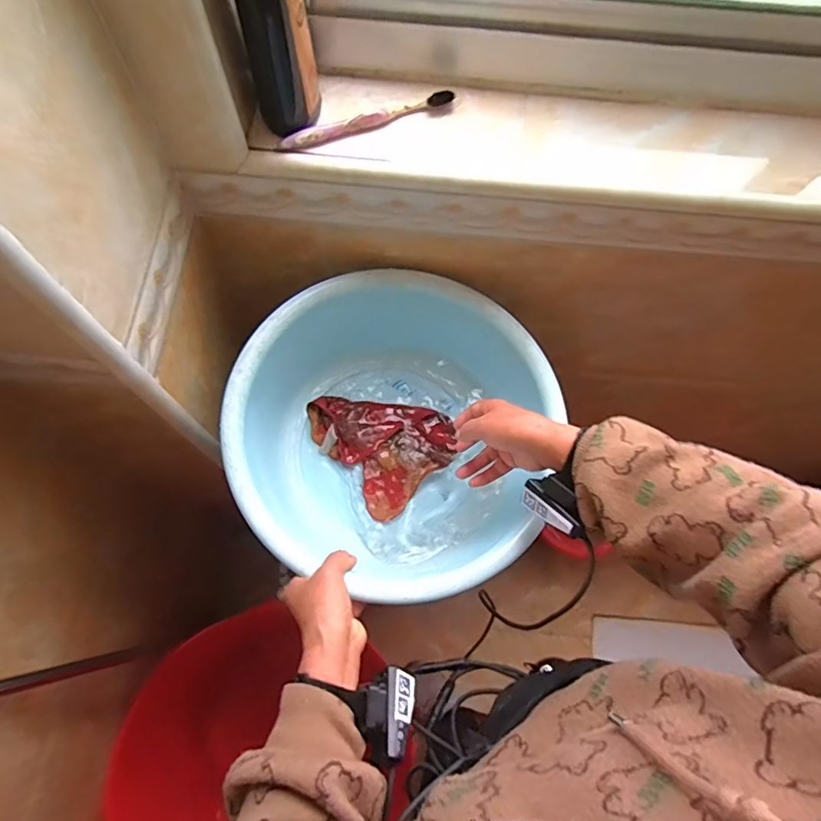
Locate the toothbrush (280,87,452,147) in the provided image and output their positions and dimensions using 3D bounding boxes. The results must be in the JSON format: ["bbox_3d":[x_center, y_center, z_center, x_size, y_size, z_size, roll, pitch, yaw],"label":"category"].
[{"bbox_3d":[-0.041,-0.291,0.525,0.178,0.018,0.018,-20,70,-9],"label":"toothbrush"}]

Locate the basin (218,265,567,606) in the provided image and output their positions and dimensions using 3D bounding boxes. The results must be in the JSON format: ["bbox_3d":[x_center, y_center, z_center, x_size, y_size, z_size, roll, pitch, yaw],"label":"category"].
[{"bbox_3d":[-0.023,0.012,0.633,0.356,0.163,0.381,0,68,-1],"label":"basin"}]

